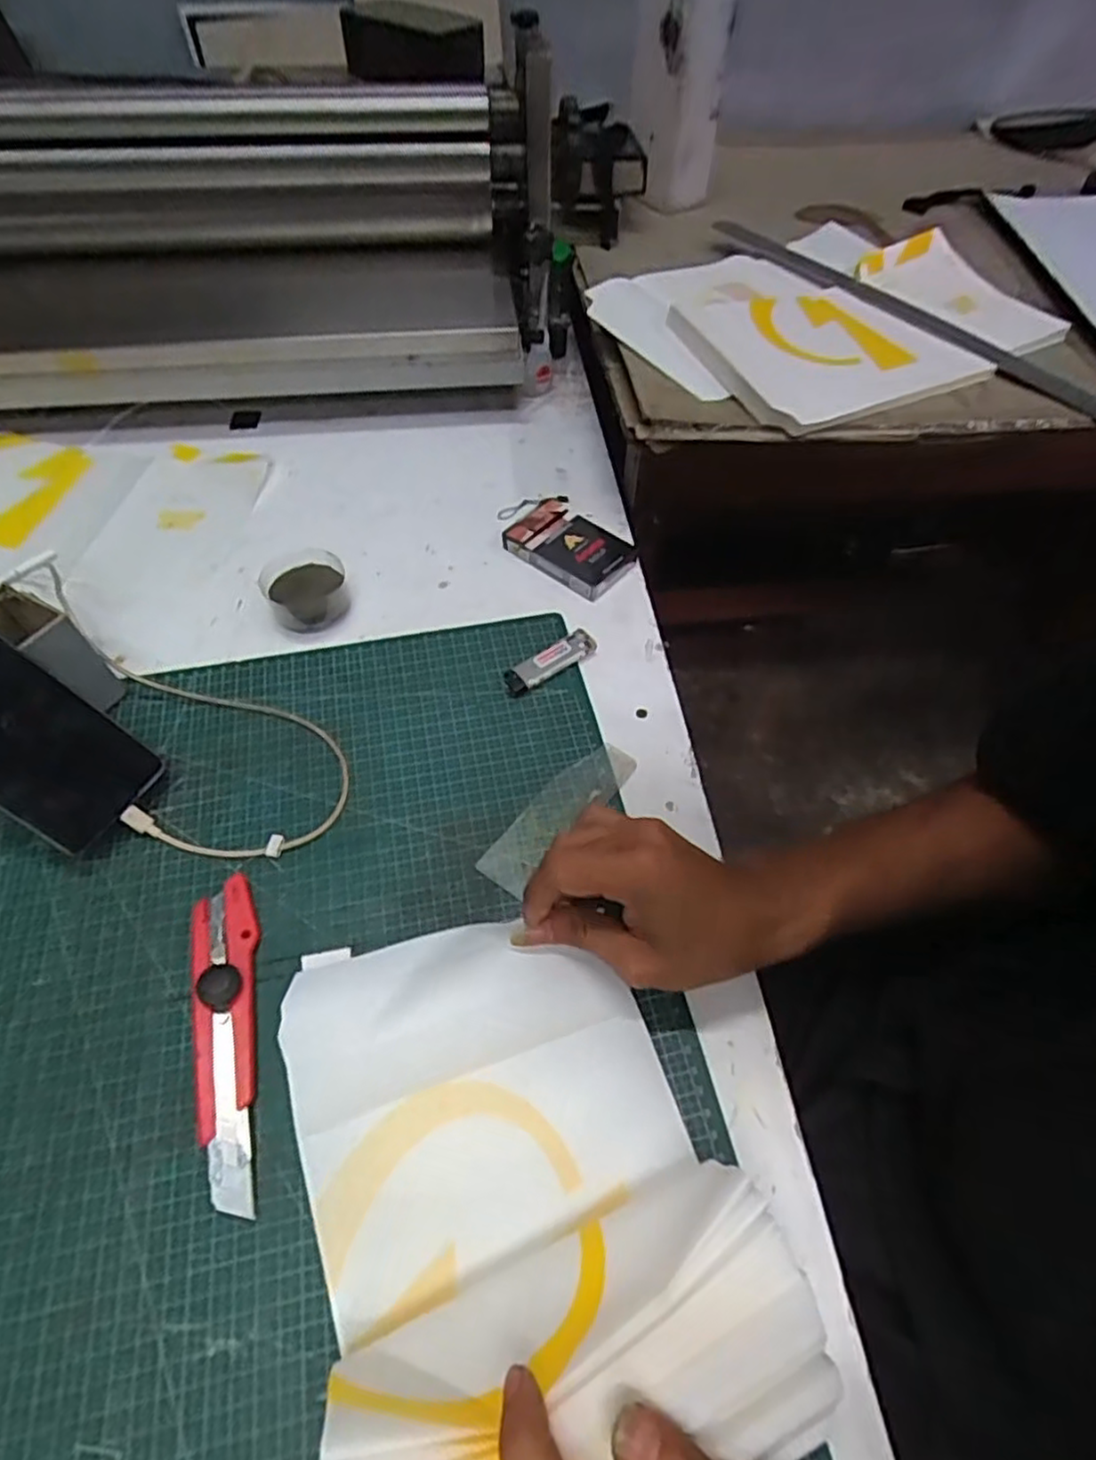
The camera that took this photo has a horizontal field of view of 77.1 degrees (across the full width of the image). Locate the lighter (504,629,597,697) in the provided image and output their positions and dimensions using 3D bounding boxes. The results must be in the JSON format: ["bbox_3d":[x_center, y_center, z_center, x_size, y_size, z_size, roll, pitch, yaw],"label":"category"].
[{"bbox_3d":[0.002,-0.050,0.508,0.078,0.010,0.022,-32,61,-20],"label":"lighter"}]

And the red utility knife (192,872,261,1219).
[{"bbox_3d":[-0.171,0.156,0.360,0.030,0.020,0.164,-11,56,-7],"label":"red utility knife"}]

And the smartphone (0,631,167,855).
[{"bbox_3d":[-0.315,-0.006,0.400,0.162,0.008,0.076,45,64,-20],"label":"smartphone"}]

